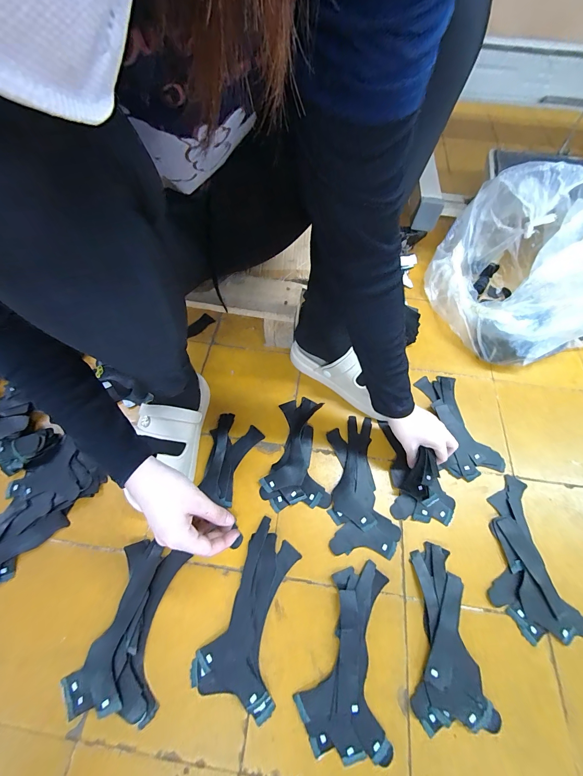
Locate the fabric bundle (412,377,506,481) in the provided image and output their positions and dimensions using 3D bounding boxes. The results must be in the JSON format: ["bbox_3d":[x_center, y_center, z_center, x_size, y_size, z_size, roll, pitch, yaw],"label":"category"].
[{"bbox_3d":[0.302,0.065,0.565,0.102,0.015,0.204,-13,61,-6],"label":"fabric bundle"}]

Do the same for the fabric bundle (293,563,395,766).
[{"bbox_3d":[0.076,0.351,0.399,0.109,0.018,0.204,9,61,6],"label":"fabric bundle"}]

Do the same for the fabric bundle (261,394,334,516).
[{"bbox_3d":[0.003,0.110,0.535,0.111,0.013,0.194,-3,61,-1],"label":"fabric bundle"}]

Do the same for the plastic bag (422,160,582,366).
[{"bbox_3d":[0.468,-0.252,0.616,0.269,0.244,0.344,-7,61,-3],"label":"plastic bag"}]

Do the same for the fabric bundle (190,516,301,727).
[{"bbox_3d":[-0.048,0.312,0.424,0.105,0.013,0.208,18,62,11],"label":"fabric bundle"}]

